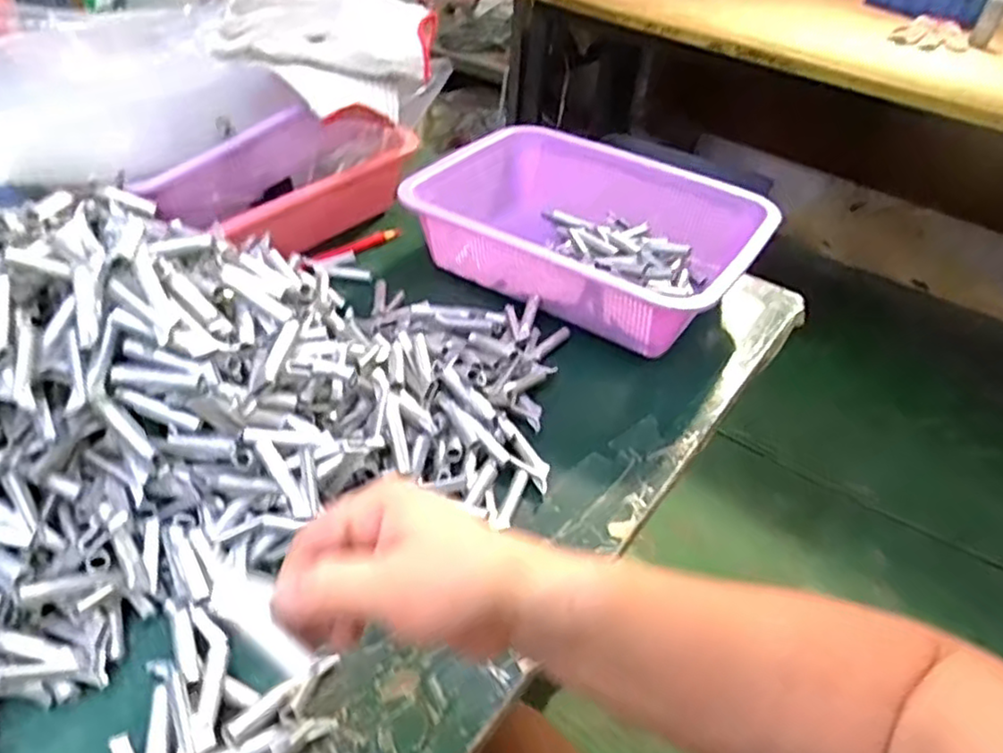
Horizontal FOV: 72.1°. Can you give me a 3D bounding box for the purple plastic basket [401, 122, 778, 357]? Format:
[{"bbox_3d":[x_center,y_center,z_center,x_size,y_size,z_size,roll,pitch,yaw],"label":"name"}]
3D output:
[{"bbox_3d":[0.067,-0.138,0.652,0.304,0.086,0.207,25,45,21],"label":"purple plastic basket"}]

